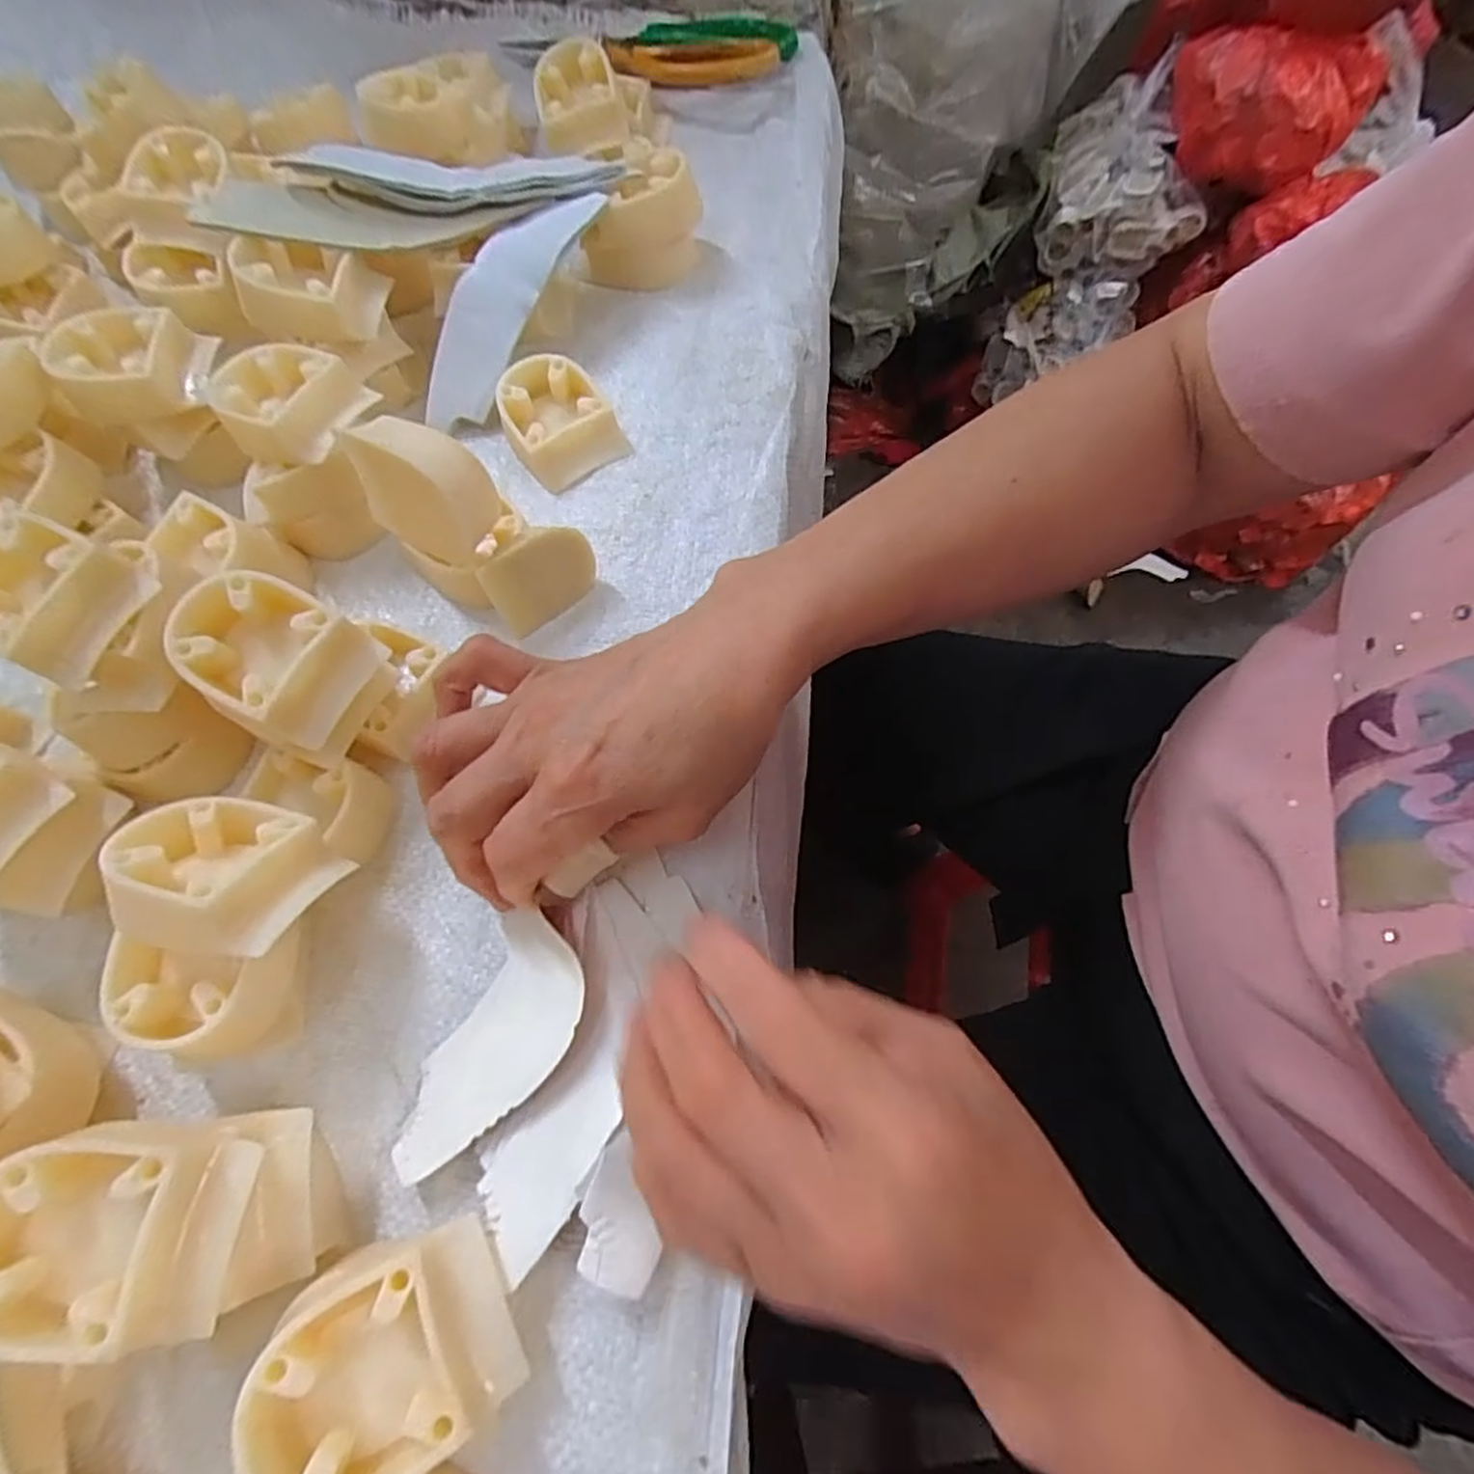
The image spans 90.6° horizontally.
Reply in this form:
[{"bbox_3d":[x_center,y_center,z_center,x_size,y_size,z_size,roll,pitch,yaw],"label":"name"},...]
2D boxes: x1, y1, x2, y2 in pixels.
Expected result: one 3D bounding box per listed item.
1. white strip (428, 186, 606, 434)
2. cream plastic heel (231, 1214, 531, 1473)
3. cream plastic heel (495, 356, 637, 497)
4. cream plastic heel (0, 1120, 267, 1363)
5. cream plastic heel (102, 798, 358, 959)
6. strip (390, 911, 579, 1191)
[{"bbox_3d":[-0.113,-0.210,0.350,0.037,0.010,0.131,29,92,-14],"label":"white strip"},{"bbox_3d":[-0.091,0.164,0.195,0.054,0.045,0.048,-23,68,-8],"label":"cream plastic heel"},{"bbox_3d":[-0.084,-0.150,0.343,0.048,0.024,0.057,-29,69,-11],"label":"cream plastic heel"},{"bbox_3d":[-0.163,0.127,0.189,0.057,0.031,0.047,6,67,5],"label":"cream plastic heel"},{"bbox_3d":[-0.167,0.046,0.232,0.059,0.037,0.051,37,40,-7],"label":"cream plastic heel"},{"bbox_3d":[-0.078,0.101,0.238,0.043,0.017,0.081,22,70,12],"label":"strip"}]

